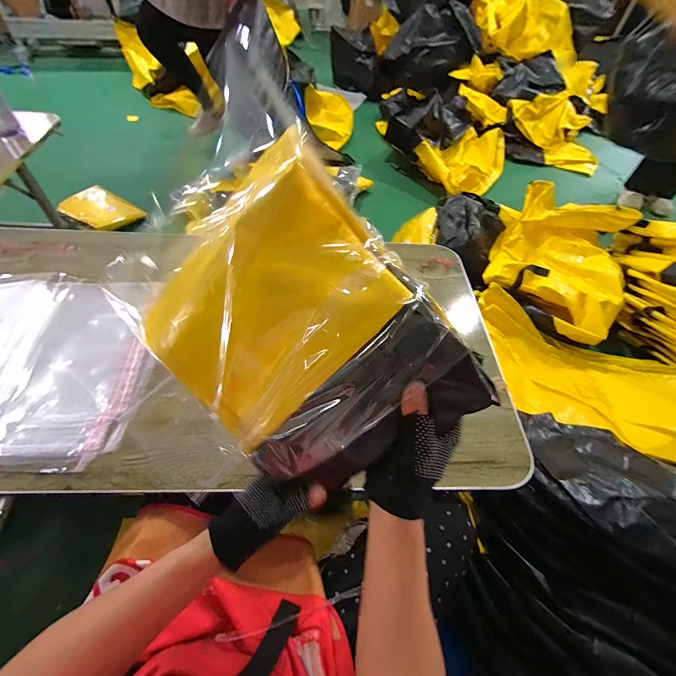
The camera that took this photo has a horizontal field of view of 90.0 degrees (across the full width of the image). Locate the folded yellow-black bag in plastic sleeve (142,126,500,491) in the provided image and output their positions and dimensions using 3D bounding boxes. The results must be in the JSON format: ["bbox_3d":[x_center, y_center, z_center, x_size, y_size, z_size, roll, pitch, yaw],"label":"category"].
[{"bbox_3d":[-0.030,0.014,0.270,0.231,0.203,0.031,48,17,-10],"label":"folded yellow-black bag in plastic sleeve"}]

